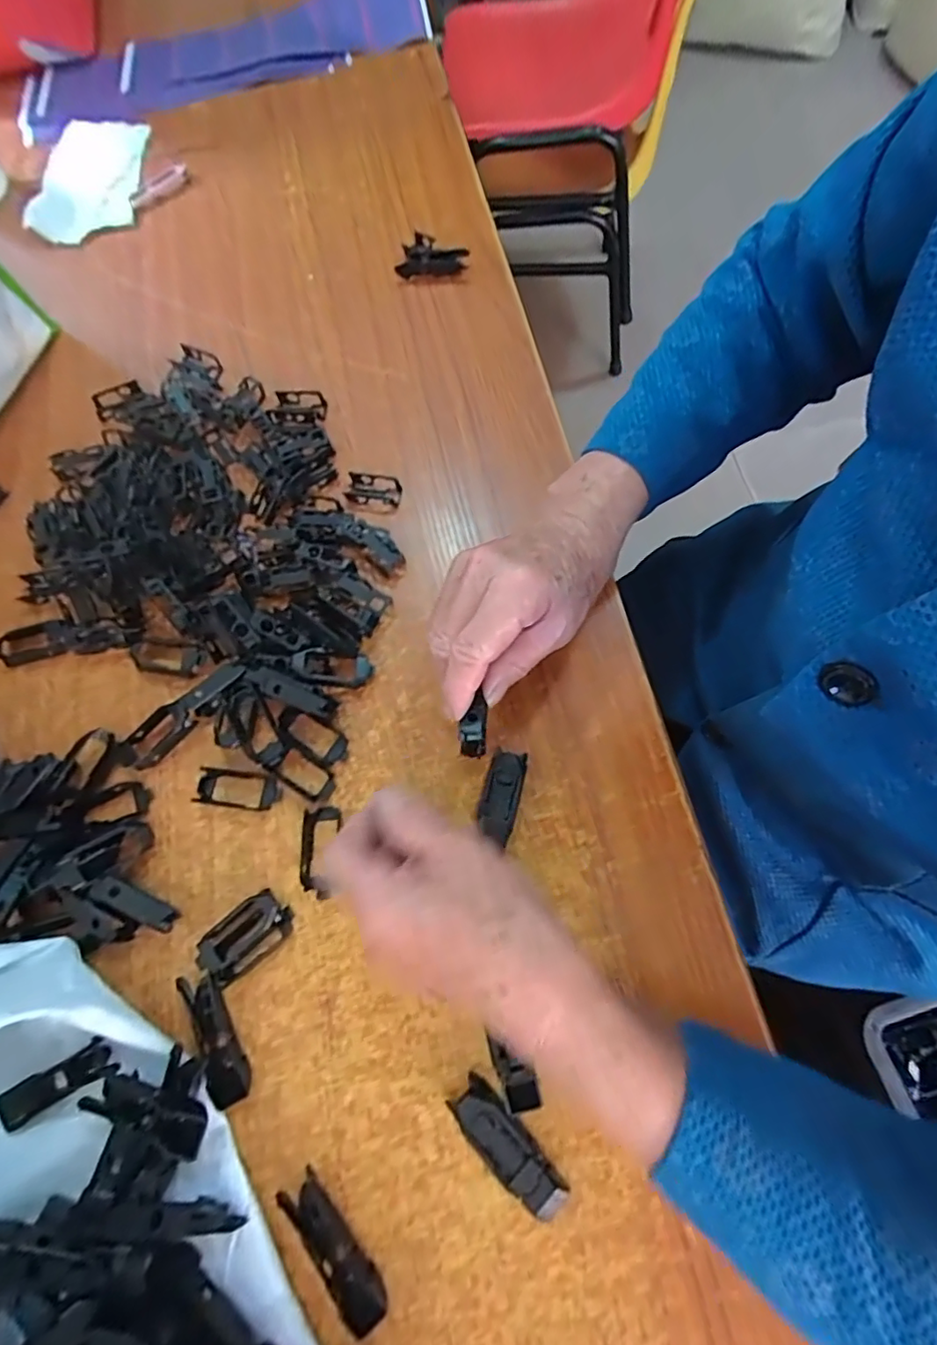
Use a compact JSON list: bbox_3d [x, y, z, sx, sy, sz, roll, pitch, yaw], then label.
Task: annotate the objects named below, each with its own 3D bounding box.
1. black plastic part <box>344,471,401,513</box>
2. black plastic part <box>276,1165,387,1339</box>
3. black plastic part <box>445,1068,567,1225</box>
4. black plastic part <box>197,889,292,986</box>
[{"bbox_3d":[-0.070,-0.133,0.419,0.040,0.009,0.027,3,70,2],"label":"black plastic part"},{"bbox_3d":[-0.065,0.276,0.272,0.017,0.011,0.066,-40,74,-12],"label":"black plastic part"},{"bbox_3d":[0.019,0.234,0.280,0.021,0.018,0.064,-43,74,-13],"label":"black plastic part"},{"bbox_3d":[-0.126,0.149,0.320,0.049,0.012,0.030,-40,74,-12],"label":"black plastic part"}]

